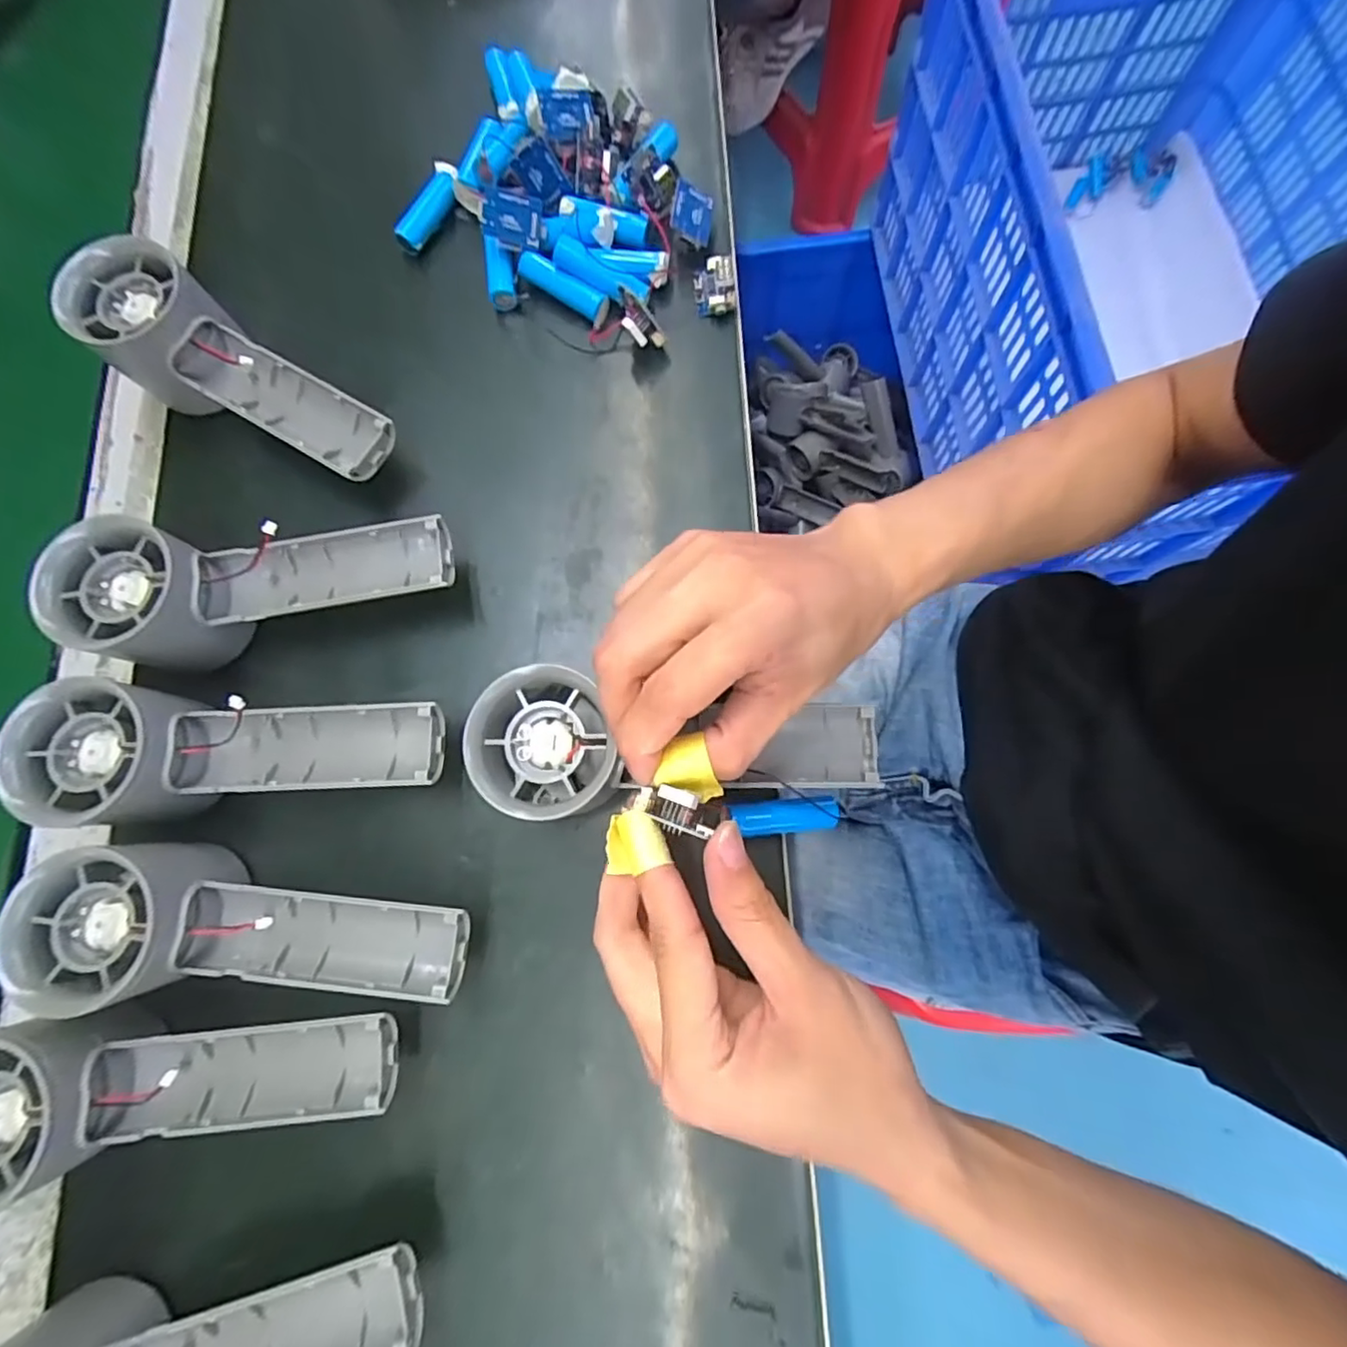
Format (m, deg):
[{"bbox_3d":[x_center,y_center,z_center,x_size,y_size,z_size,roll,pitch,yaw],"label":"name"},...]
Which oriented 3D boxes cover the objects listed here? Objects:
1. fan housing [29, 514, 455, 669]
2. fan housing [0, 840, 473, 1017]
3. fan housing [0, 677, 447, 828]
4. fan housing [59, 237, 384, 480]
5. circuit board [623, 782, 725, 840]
[{"bbox_3d":[-0.178,-0.038,0.277,0.157,0.057,0.056,-8,77,1],"label":"fan housing"},{"bbox_3d":[-0.161,0.098,0.248,0.156,0.054,0.056,0,78,3],"label":"fan housing"},{"bbox_3d":[-0.178,0.034,0.261,0.155,0.057,0.055,-1,78,3],"label":"fan housing"},{"bbox_3d":[-0.204,-0.135,0.296,0.144,0.066,0.053,34,81,9],"label":"fan housing"},{"bbox_3d":[0.000,0.048,0.215,0.034,0.008,0.014,11,77,23],"label":"circuit board"}]

